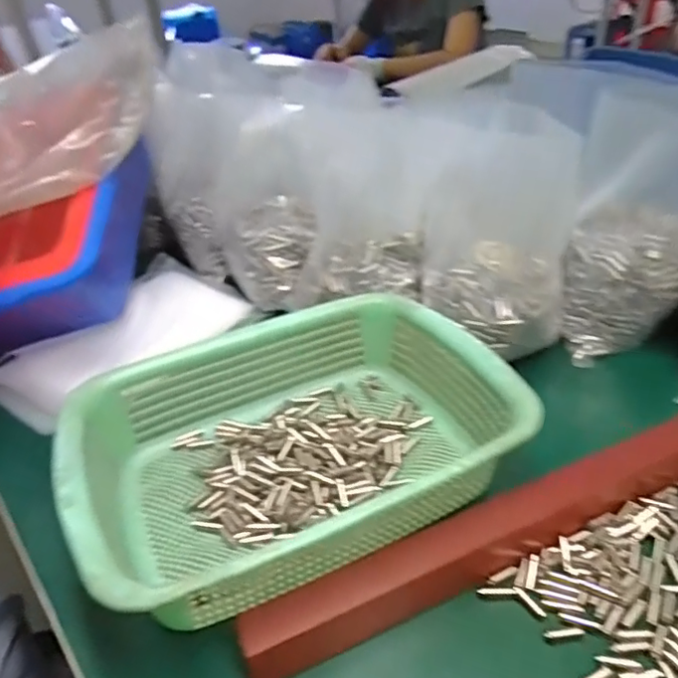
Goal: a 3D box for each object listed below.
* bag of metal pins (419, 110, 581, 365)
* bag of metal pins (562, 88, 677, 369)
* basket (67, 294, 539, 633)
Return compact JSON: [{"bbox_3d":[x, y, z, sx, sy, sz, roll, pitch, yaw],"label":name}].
[{"bbox_3d":[0.141,-0.090,0.511,0.125,0.184,0.133,0,36,10],"label":"bag of metal pins"},{"bbox_3d":[0.267,-0.097,0.521,0.112,0.240,0.070,14,2,17],"label":"bag of metal pins"},{"bbox_3d":[-0.035,0.070,0.417,0.291,0.095,0.223,-24,39,-22],"label":"basket"}]

